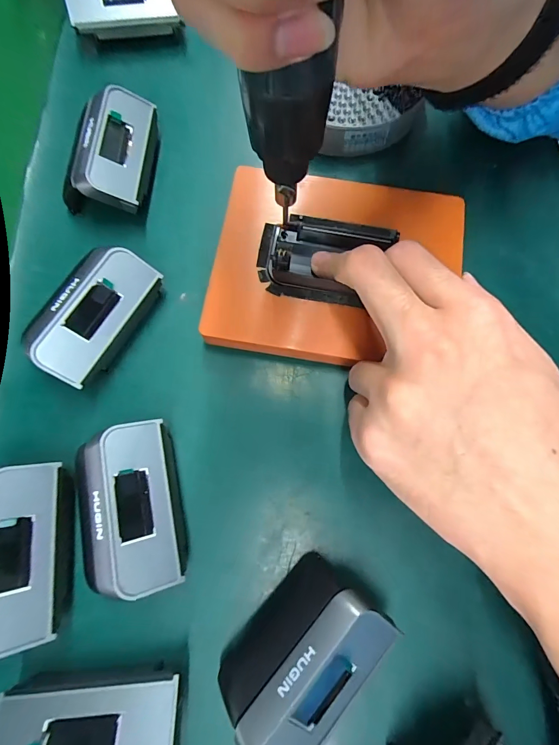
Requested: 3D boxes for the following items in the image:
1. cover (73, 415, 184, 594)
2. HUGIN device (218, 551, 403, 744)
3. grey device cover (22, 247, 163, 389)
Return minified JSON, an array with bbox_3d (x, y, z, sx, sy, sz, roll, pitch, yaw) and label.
[{"bbox_3d":[-0.068,0.062,0.163,0.040,0.029,0.073,-12,76,-3],"label":"cover"},{"bbox_3d":[0.011,0.125,0.150,0.047,0.031,0.072,42,80,10],"label":"HUGIN device"},{"bbox_3d":[-0.097,-0.030,0.186,0.036,0.032,0.073,31,78,8],"label":"grey device cover"}]

